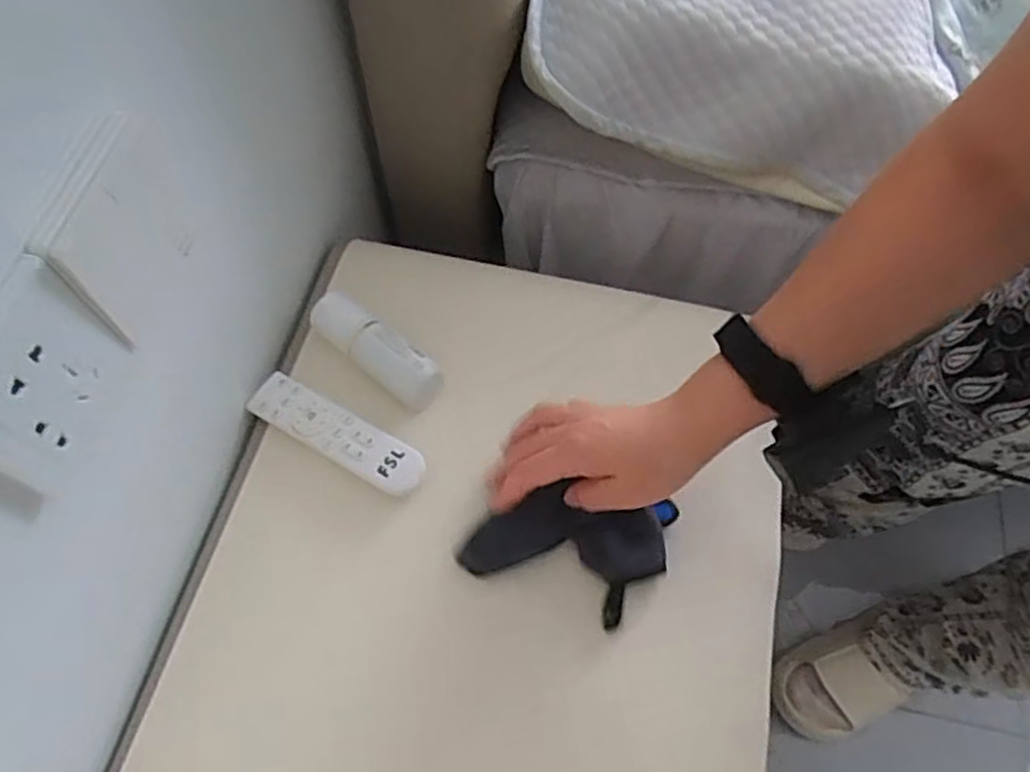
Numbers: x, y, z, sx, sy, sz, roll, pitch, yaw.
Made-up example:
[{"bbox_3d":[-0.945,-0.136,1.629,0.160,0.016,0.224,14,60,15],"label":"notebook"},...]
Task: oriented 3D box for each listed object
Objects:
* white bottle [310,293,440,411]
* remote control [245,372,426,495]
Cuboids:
[{"bbox_3d":[-0.110,-0.029,0.563,0.115,0.030,0.035,35,67,15],"label":"white bottle"},{"bbox_3d":[-0.137,0.037,0.546,0.150,0.023,0.039,28,65,12],"label":"remote control"}]

